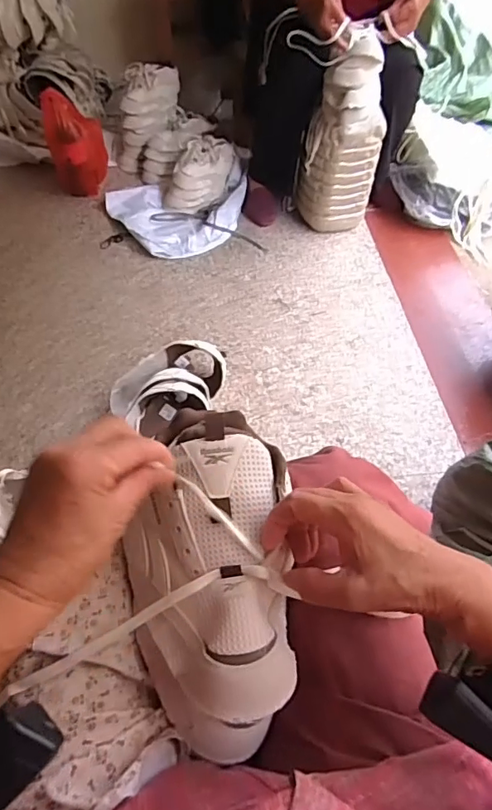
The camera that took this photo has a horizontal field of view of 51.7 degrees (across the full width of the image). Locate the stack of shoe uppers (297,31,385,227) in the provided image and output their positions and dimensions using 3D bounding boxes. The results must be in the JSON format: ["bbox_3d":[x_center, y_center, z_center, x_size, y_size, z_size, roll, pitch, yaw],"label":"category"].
[{"bbox_3d":[0.255,-0.666,1.295,0.163,0.428,0.132,-21,56,-16],"label":"stack of shoe uppers"}]

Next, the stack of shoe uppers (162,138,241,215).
[{"bbox_3d":[-0.136,-0.667,1.466,0.183,0.138,0.186,13,53,7],"label":"stack of shoe uppers"}]

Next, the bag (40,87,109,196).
[{"bbox_3d":[-0.479,-0.736,1.444,0.152,0.251,0.108,-11,54,-11],"label":"bag"}]

